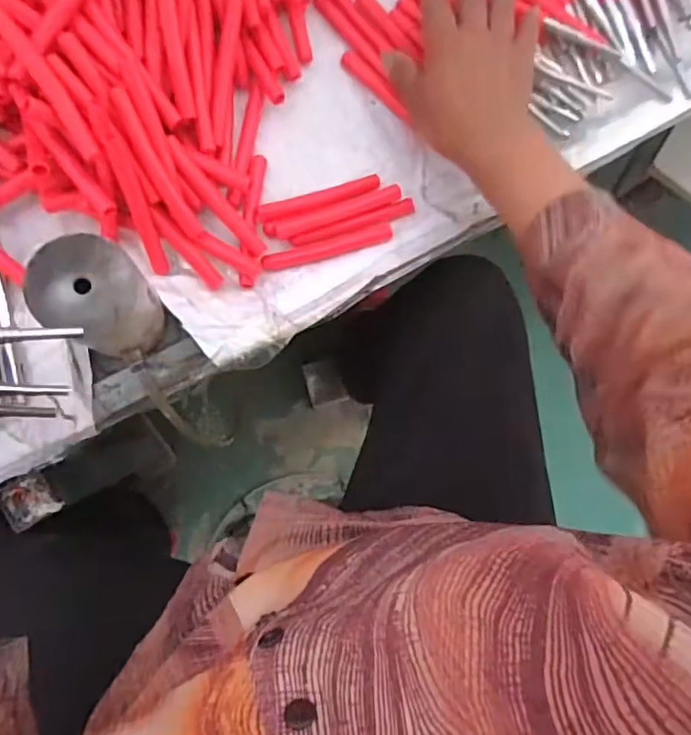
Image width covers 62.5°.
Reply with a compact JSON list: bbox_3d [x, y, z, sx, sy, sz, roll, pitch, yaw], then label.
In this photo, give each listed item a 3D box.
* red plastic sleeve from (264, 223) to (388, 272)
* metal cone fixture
[{"bbox_3d":[-0.014,-0.097,0.463,0.107,0.009,0.012,-16,88,-8],"label":"red plastic sleeve"},{"bbox_3d":[-0.155,-0.041,0.380,0.060,0.123,0.058,1,86,-7],"label":"metal cone fixture"}]

